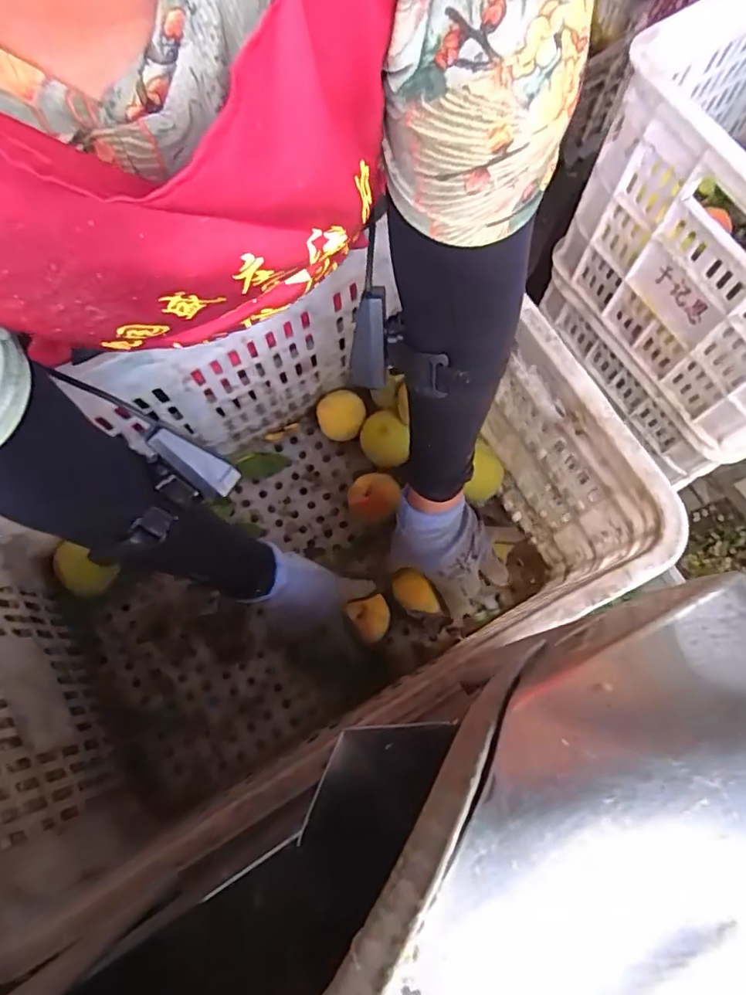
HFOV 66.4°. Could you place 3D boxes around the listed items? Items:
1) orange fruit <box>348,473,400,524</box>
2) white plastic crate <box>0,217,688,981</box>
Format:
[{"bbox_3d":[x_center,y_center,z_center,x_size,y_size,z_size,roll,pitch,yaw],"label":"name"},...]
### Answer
[{"bbox_3d":[0.001,0.003,0.650,0.053,0.058,0.045,8,75,4],"label":"orange fruit"},{"bbox_3d":[-0.086,0.049,0.517,0.521,0.287,0.335,-29,76,-6],"label":"white plastic crate"}]

